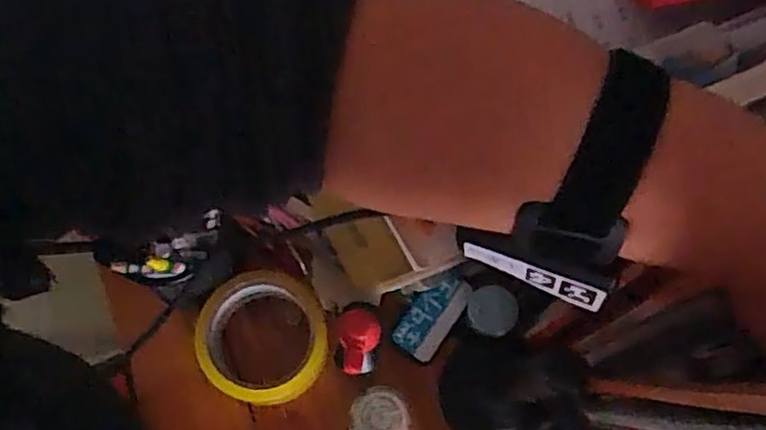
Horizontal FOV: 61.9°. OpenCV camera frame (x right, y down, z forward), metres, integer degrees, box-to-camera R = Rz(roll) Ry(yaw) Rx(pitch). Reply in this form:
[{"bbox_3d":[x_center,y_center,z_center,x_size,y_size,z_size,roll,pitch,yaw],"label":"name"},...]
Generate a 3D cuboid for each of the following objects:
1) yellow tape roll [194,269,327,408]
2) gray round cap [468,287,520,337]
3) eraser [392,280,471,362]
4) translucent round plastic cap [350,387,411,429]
[{"bbox_3d":[-0.093,0.096,0.497,0.095,0.046,0.096,0,69,0],"label":"yellow tape roll"},{"bbox_3d":[0.089,0.078,0.515,0.037,0.011,0.039,0,69,0],"label":"gray round cap"},{"bbox_3d":[0.041,0.082,0.523,0.037,0.013,0.070,33,73,11],"label":"eraser"},{"bbox_3d":[0.001,0.154,0.492,0.046,0.012,0.038,23,71,8],"label":"translucent round plastic cap"}]

